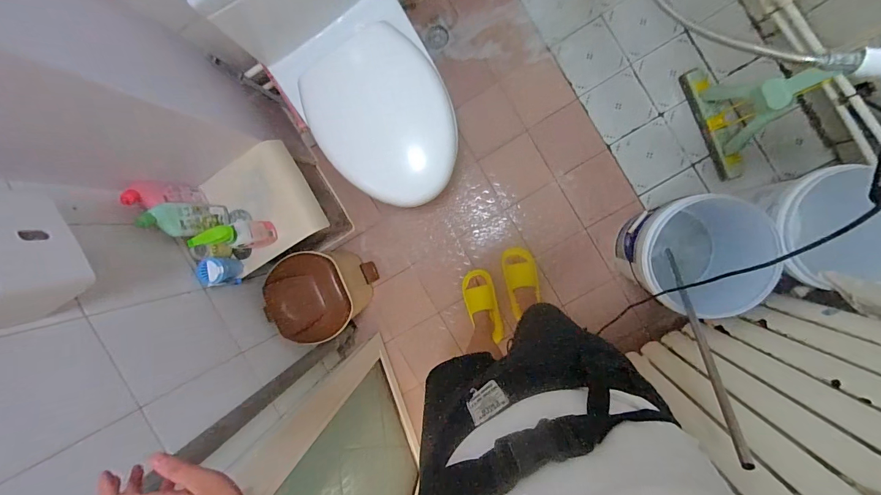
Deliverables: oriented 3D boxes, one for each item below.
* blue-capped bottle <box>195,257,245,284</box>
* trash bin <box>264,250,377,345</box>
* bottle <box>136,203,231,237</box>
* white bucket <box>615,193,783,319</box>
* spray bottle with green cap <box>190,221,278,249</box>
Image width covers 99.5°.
[{"bbox_3d":[-0.625,0.064,1.064,0.067,0.111,0.078,-13,93,6],"label":"blue-capped bottle"},{"bbox_3d":[-0.386,0.145,1.281,0.276,0.298,0.280,0,94,5],"label":"trash bin"},{"bbox_3d":[-0.677,-0.075,1.010,0.087,0.226,0.089,2,95,5],"label":"bottle"},{"bbox_3d":[0.727,0.022,1.124,0.305,0.354,0.321,0,94,5],"label":"white bucket"},{"bbox_3d":[-0.529,-0.038,1.002,0.070,0.232,0.068,8,95,4],"label":"spray bottle with green cap"}]

